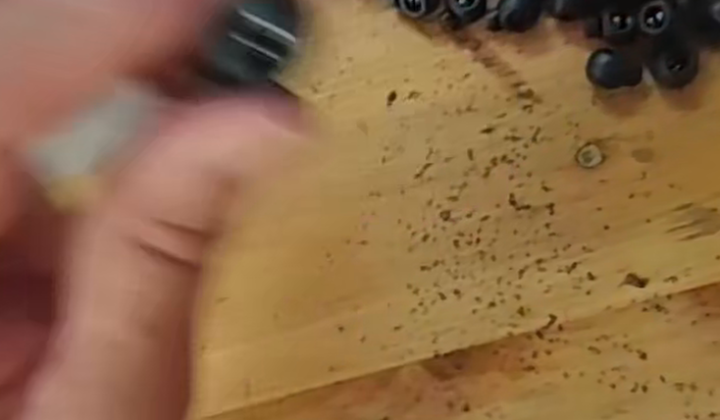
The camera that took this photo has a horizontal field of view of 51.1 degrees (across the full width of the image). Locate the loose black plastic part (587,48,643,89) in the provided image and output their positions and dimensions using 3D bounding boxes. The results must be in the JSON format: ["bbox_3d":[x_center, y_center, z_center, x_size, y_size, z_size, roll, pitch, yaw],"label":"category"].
[{"bbox_3d":[0.094,-0.052,0.279,0.019,0.011,0.014,1,83,8],"label":"loose black plastic part"}]

